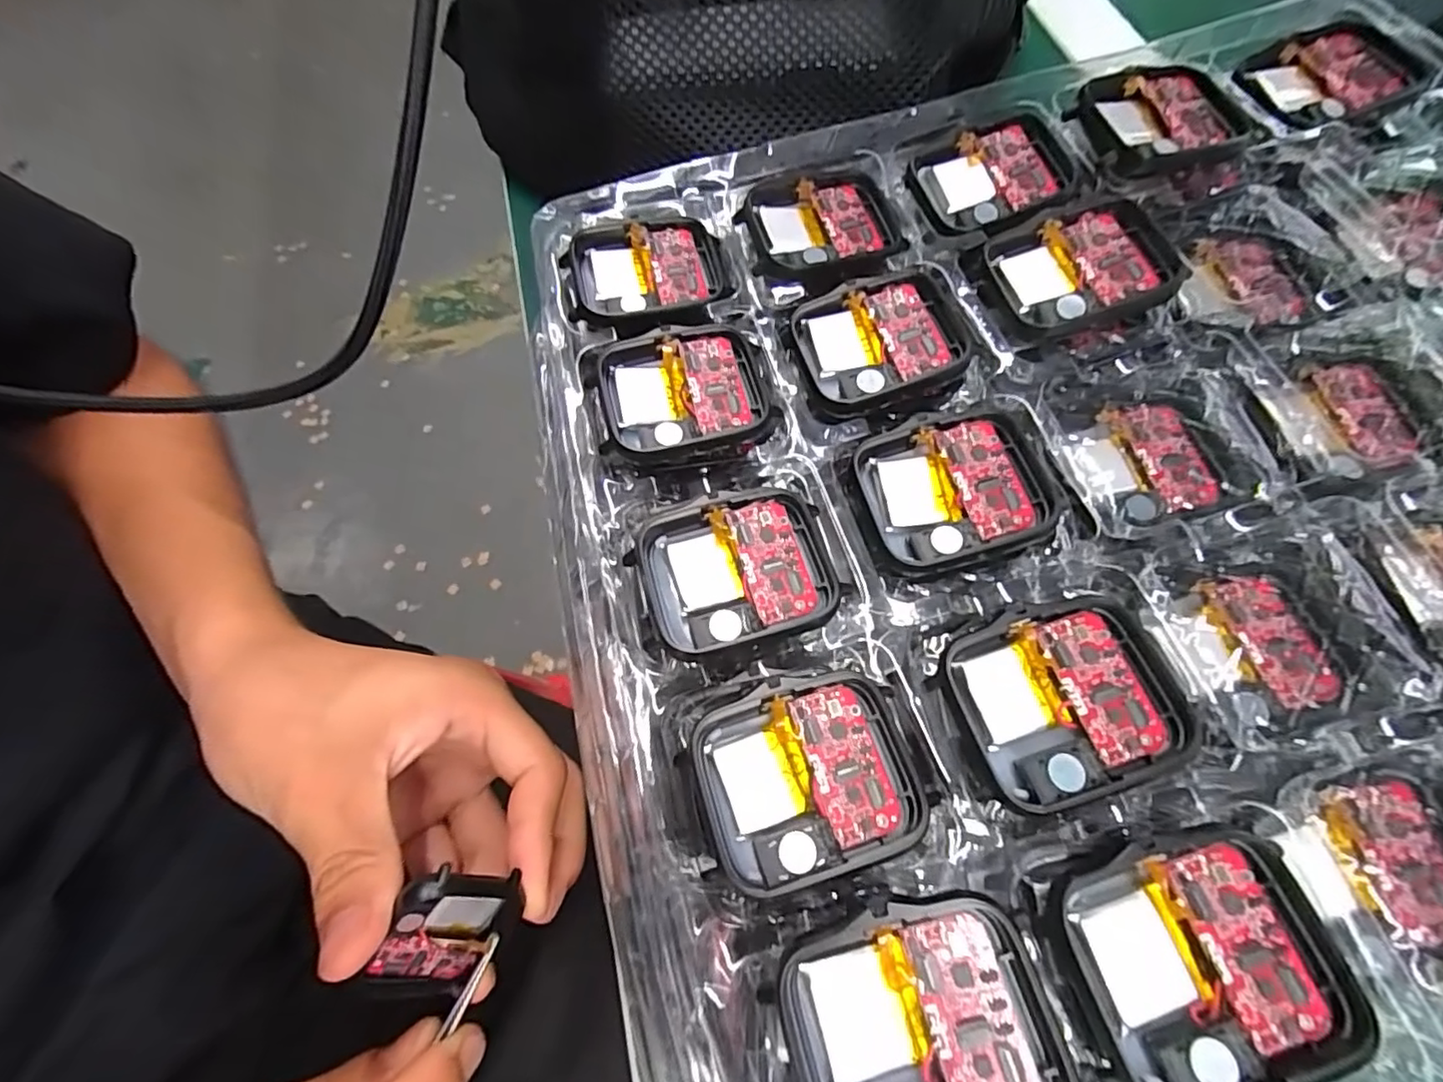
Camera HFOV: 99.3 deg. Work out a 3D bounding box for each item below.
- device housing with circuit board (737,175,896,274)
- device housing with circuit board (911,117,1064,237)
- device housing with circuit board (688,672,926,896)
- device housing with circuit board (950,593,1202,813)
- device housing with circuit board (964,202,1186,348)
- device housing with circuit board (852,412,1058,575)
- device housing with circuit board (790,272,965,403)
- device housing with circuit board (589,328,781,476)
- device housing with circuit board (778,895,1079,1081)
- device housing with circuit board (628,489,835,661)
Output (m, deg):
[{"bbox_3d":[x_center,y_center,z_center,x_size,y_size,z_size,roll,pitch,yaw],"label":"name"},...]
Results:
[{"bbox_3d":[0.032,-0.098,0.191,0.044,0.006,0.037,-10,67,-1],"label":"device housing with circuit board"},{"bbox_3d":[0.083,-0.114,0.190,0.040,0.007,0.034,-16,67,-3],"label":"device housing with circuit board"},{"bbox_3d":[0.017,0.048,0.127,0.044,0.007,0.039,-10,69,-2],"label":"device housing with circuit board"},{"bbox_3d":[0.073,0.033,0.128,0.044,0.006,0.039,-17,69,-5],"label":"device housing with circuit board"},{"bbox_3d":[0.097,-0.074,0.170,0.046,0.012,0.038,-11,67,-1],"label":"device housing with circuit board"},{"bbox_3d":[0.057,-0.014,0.151,0.044,0.005,0.038,-17,69,-5],"label":"device housing with circuit board"},{"bbox_3d":[0.045,-0.057,0.169,0.042,0.004,0.039,-13,69,-3],"label":"device housing with circuit board"},{"bbox_3d":[-0.010,-0.040,0.167,0.047,0.006,0.040,-12,69,-3],"label":"device housing with circuit board"},{"bbox_3d":[0.033,0.084,0.104,0.044,0.008,0.038,-10,69,-2],"label":"device housing with circuit board"},{"bbox_3d":[0.003,0.008,0.146,0.045,0.008,0.037,-11,69,-2],"label":"device housing with circuit board"}]

